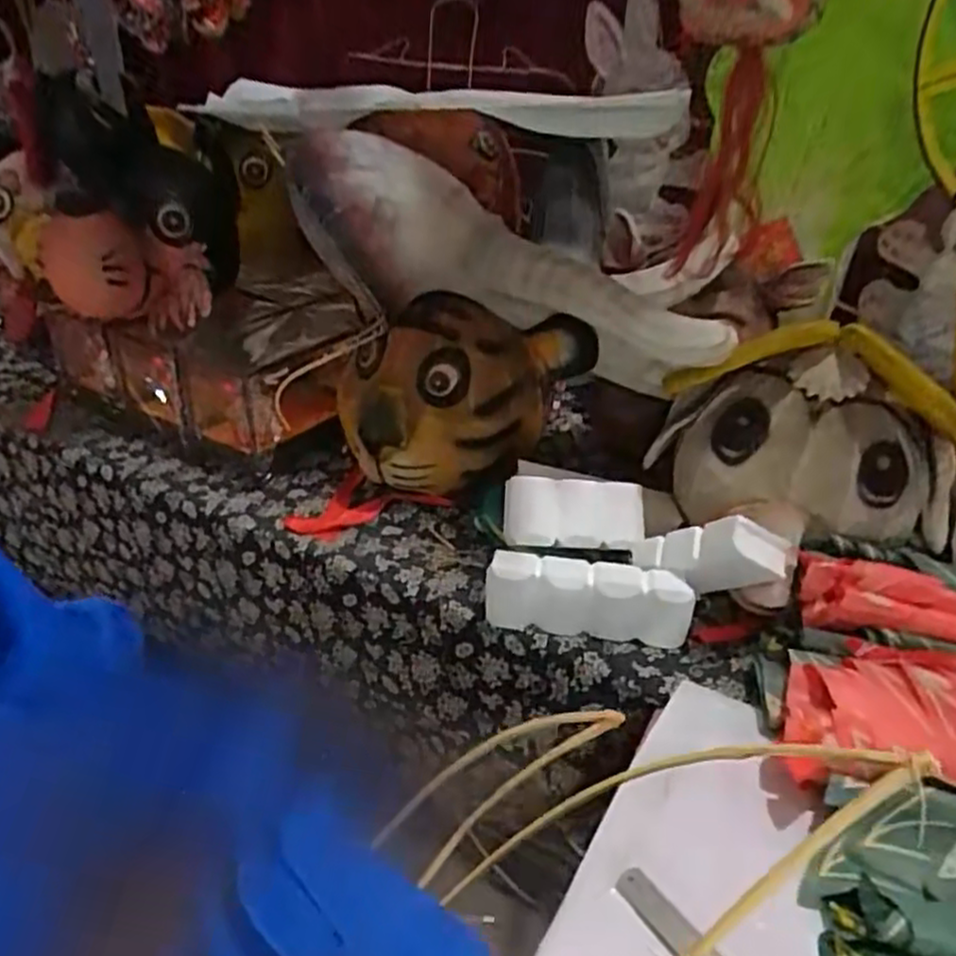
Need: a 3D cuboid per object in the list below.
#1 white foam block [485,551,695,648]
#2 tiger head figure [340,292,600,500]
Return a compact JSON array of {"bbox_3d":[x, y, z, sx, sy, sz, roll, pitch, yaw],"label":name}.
[{"bbox_3d":[0.150,0.166,1.043,0.278,0.096,0.057,8,32,6],"label":"white foam block"},{"bbox_3d":[-0.033,-0.138,1.275,0.425,0.281,0.227,9,32,8],"label":"tiger head figure"}]

